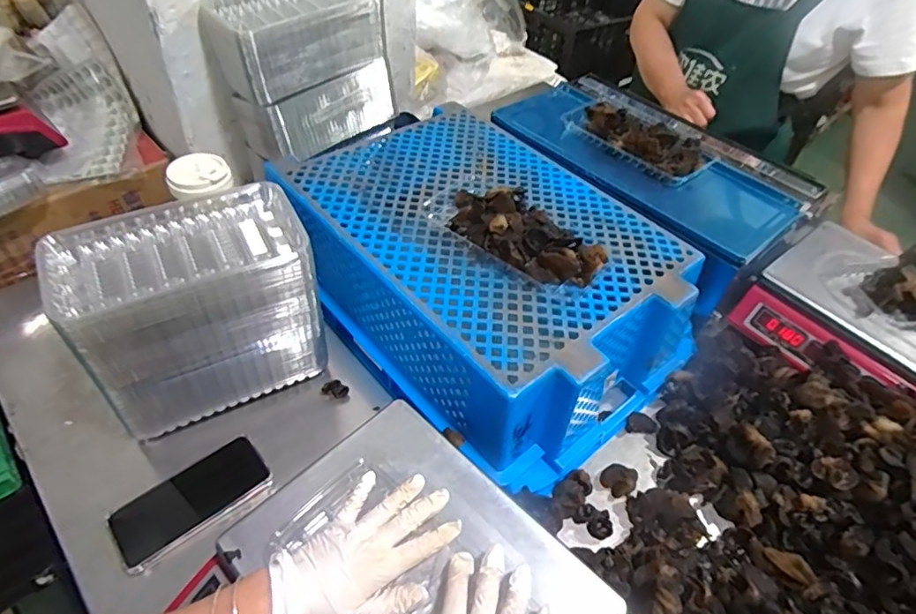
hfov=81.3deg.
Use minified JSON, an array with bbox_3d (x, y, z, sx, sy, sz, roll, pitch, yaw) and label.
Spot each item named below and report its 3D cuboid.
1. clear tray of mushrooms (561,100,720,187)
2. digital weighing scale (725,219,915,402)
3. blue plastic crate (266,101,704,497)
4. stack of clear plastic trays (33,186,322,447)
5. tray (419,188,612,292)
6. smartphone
[{"bbox_3d":[0.286,-0.270,0.865,0.099,0.057,0.236,-29,56,-29],"label":"clear tray of mushrooms"},{"bbox_3d":[0.604,0.022,0.780,0.286,0.083,0.286,-29,55,-28],"label":"digital weighing scale"},{"bbox_3d":[0.035,-0.058,0.758,0.386,0.156,0.543,-29,55,-28],"label":"blue plastic crate"},{"bbox_3d":[-0.294,0.011,0.619,0.241,0.216,0.136,-21,52,-23],"label":"stack of clear plastic trays"},{"bbox_3d":[0.078,-0.111,0.676,0.134,0.049,0.243,-31,57,-30],"label":"tray"},{"bbox_3d":[-0.292,0.209,0.585,0.155,0.015,0.082,-31,57,-30],"label":"smartphone"}]

